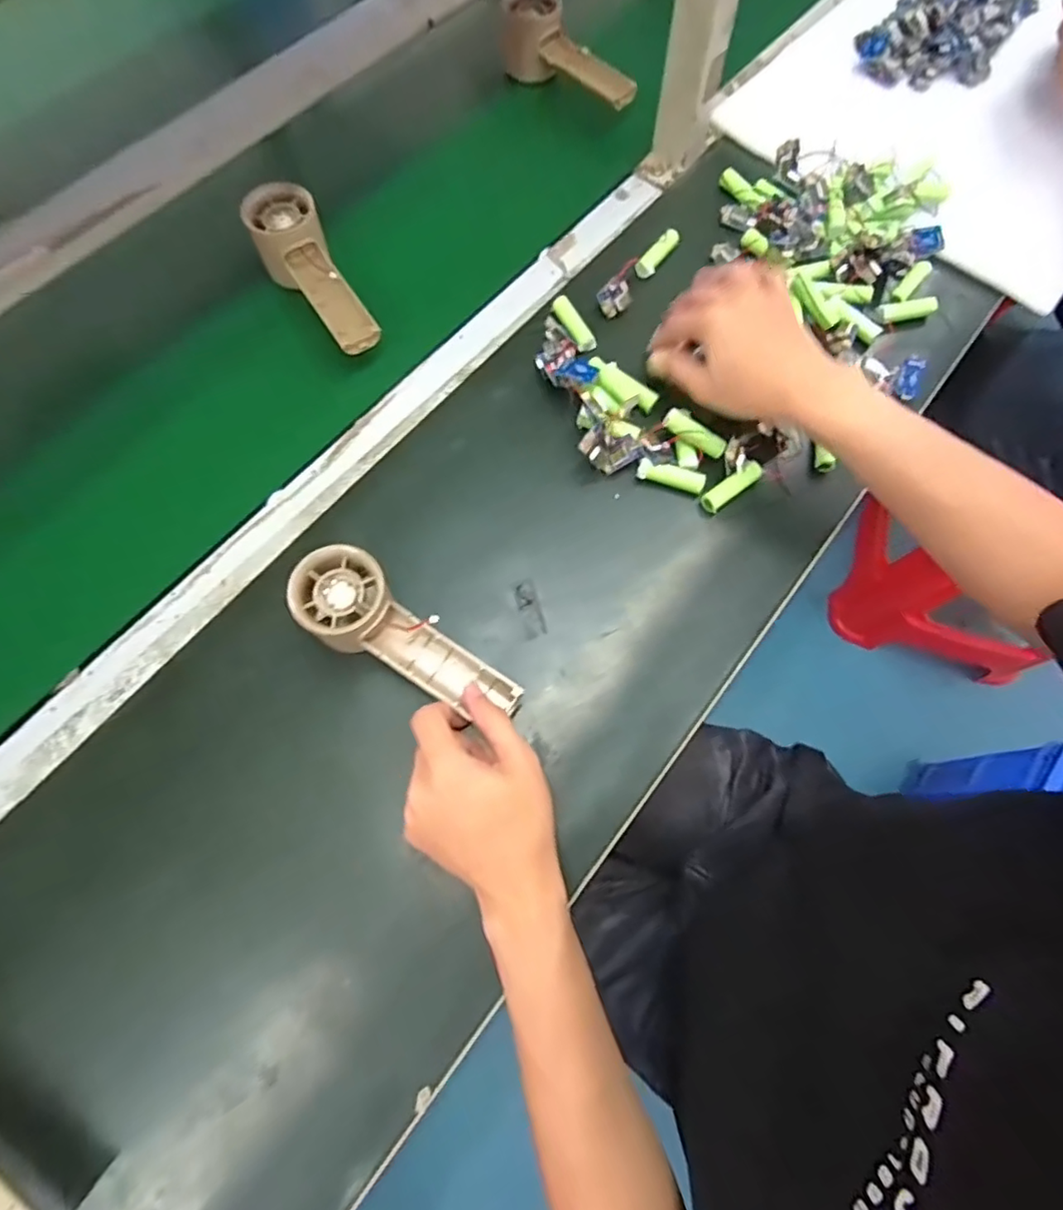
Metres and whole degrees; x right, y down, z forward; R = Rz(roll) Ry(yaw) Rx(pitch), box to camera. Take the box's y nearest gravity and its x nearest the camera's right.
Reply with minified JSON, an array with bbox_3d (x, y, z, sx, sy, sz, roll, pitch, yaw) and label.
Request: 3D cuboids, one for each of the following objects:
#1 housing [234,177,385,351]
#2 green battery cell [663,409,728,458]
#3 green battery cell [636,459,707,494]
[{"bbox_3d":[-0.178,-0.265,0.482,0.056,0.058,0.150,-26,74,-10],"label":"housing"},{"bbox_3d":[0.122,-0.128,0.439,0.050,0.011,0.012,33,74,-3],"label":"green battery cell"},{"bbox_3d":[0.106,-0.096,0.449,0.051,0.019,0.015,14,72,3],"label":"green battery cell"}]

